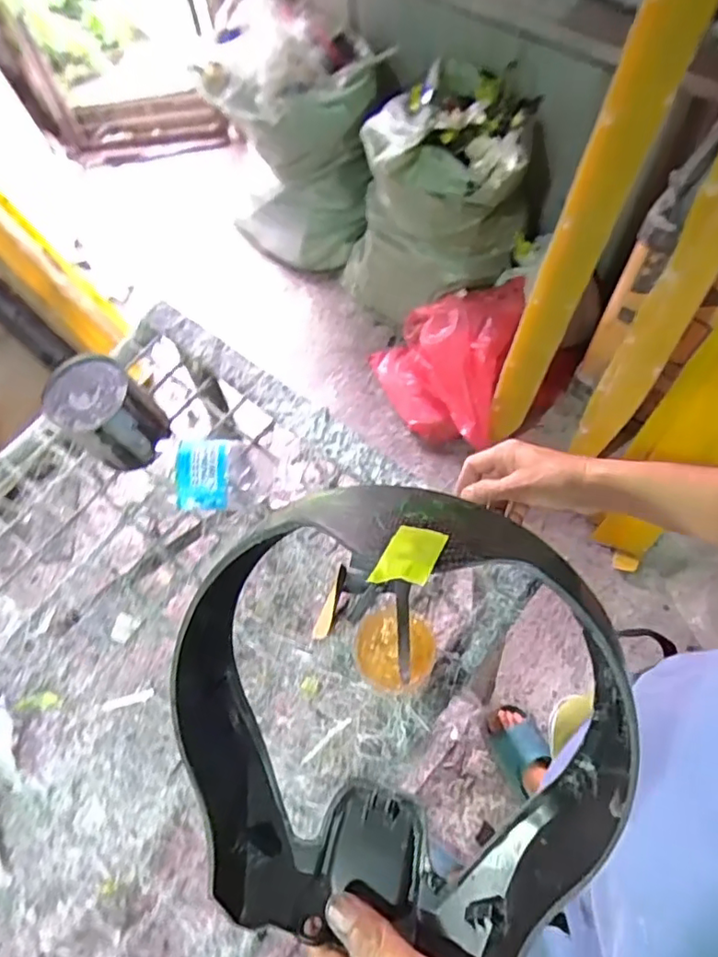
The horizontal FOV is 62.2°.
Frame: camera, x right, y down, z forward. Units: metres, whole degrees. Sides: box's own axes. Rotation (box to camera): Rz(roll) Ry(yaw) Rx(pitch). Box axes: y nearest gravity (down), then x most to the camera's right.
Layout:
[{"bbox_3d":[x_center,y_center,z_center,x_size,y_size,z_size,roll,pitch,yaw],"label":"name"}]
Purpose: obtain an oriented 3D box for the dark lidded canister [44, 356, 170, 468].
[{"bbox_3d":[-0.285,-0.070,0.692,0.102,0.111,0.097,-2,63,3],"label":"dark lidded canister"}]

